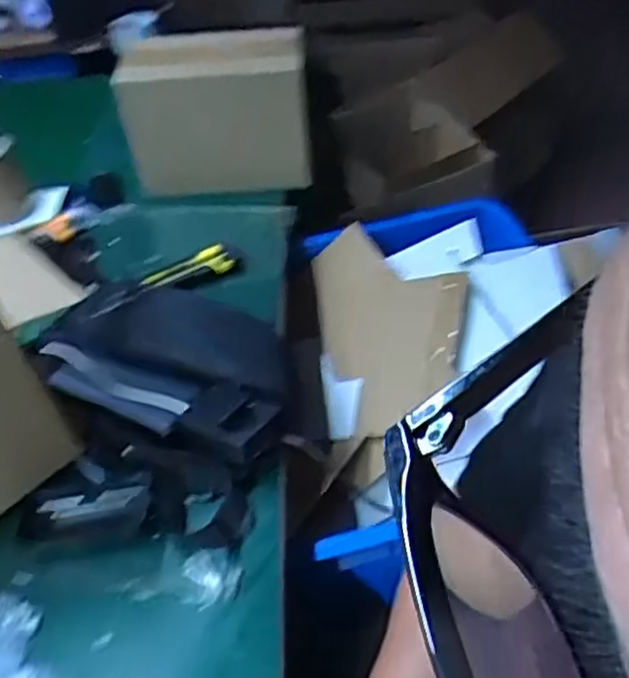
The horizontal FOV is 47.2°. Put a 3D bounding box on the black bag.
[{"bbox_3d":[-0.139,0.023,0.704,0.264,0.055,0.159,17,49,21],"label":"black bag"}]

